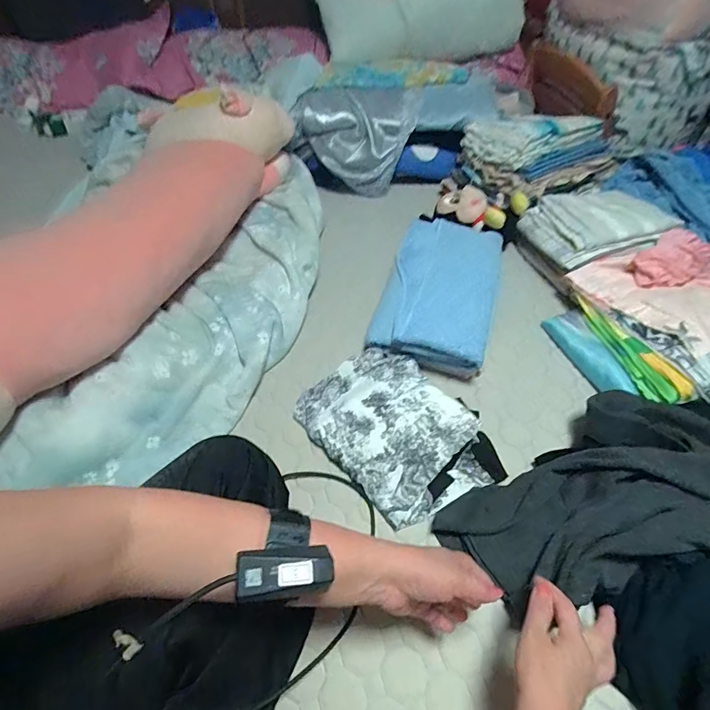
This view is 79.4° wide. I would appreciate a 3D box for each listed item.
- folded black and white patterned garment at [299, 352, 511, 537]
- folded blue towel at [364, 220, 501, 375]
[{"bbox_3d":[0.061,0.104,0.622,0.194,0.040,0.275,-34,61,-28],"label":"folded black and white patterned garment"},{"bbox_3d":[0.154,-0.136,0.772,0.183,0.084,0.349,16,51,8],"label":"folded blue towel"}]

